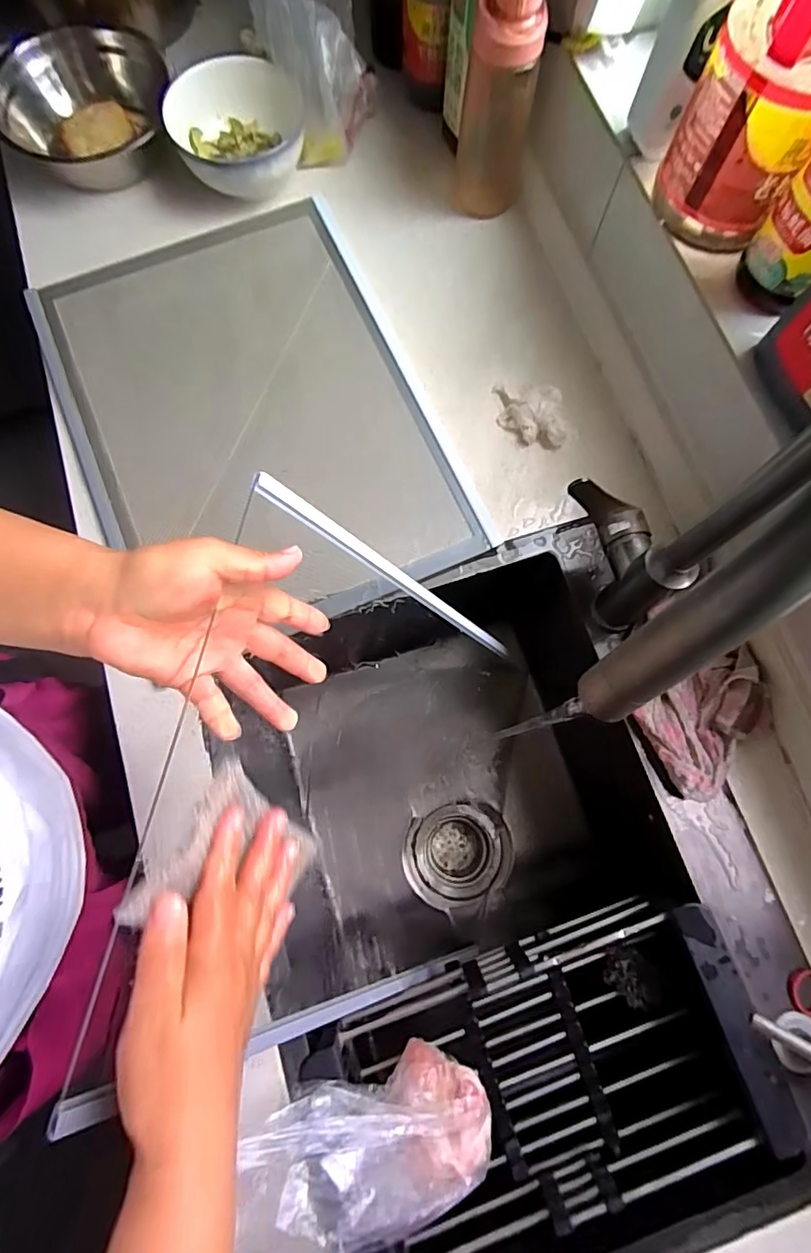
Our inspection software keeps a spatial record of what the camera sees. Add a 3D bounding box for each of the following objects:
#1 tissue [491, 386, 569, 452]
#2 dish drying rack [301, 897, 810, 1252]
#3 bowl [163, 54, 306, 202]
[{"bbox_3d":[0.129,-0.219,0.569,0.065,0.029,0.072,-1,76,-1],"label":"tissue"},{"bbox_3d":[0.118,0.394,0.477,0.365,0.085,0.198,-17,76,-5],"label":"dish drying rack"},{"bbox_3d":[-0.186,-0.543,0.605,0.143,0.056,0.143,-4,76,-1],"label":"bowl"}]

